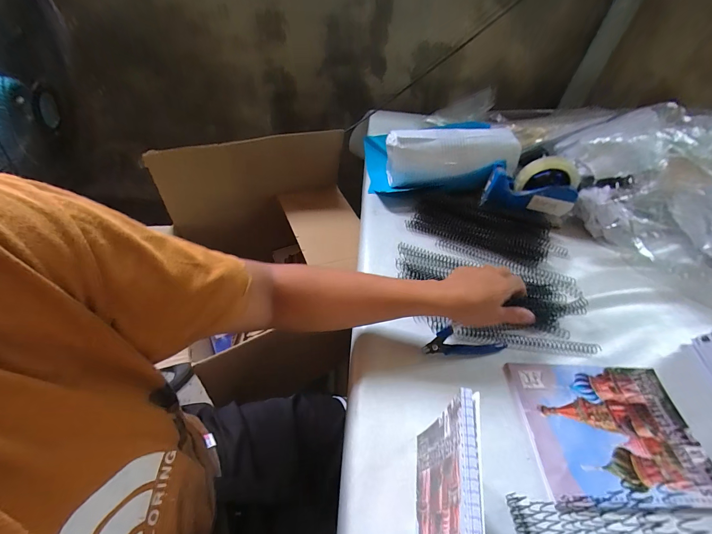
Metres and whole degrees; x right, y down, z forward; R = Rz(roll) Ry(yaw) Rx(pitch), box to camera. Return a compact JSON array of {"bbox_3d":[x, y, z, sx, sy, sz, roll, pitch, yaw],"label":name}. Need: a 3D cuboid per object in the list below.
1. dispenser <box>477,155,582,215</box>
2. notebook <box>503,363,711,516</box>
[{"bbox_3d":[0.332,-0.162,0.581,0.157,0.101,0.060,14,28,9],"label":"dispenser"},{"bbox_3d":[0.291,0.185,0.349,0.199,0.004,0.148,3,49,-2],"label":"notebook"}]

